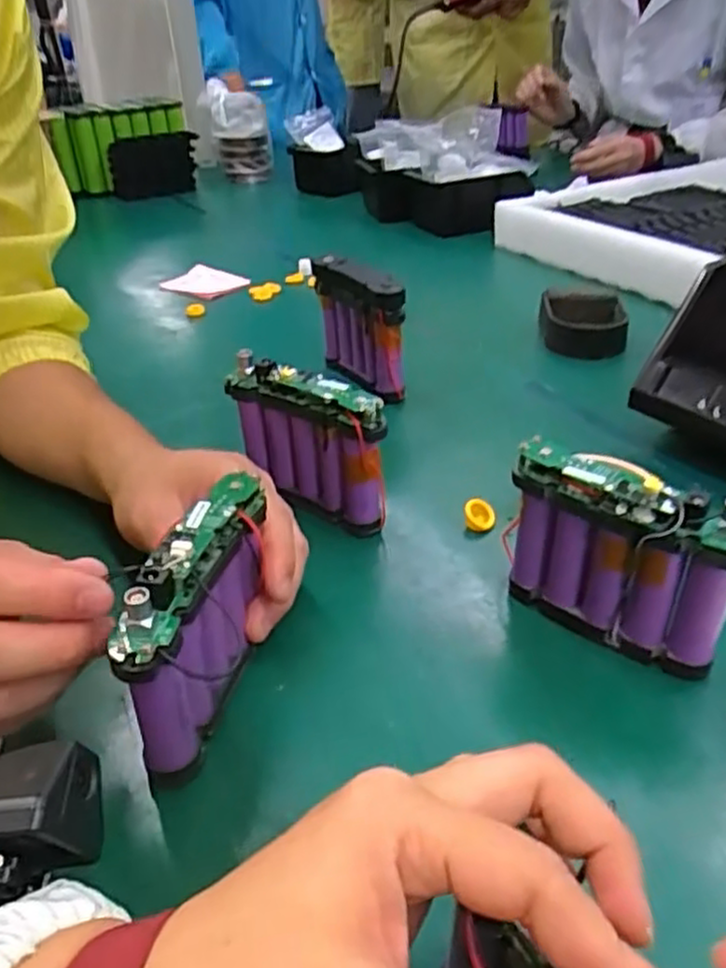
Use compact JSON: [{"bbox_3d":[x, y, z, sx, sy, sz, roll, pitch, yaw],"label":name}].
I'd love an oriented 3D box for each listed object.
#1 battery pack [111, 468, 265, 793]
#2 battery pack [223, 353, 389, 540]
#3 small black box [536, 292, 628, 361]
[{"bbox_3d":[-0.071,0.062,0.324,0.021,0.093,0.105,6,35,12],"label":"battery pack"},{"bbox_3d":[-0.033,-0.021,0.468,0.107,0.103,0.022,22,41,31],"label":"battery pack"},{"bbox_3d":[0.212,-0.155,0.713,0.086,0.038,0.090,6,35,12],"label":"small black box"}]

